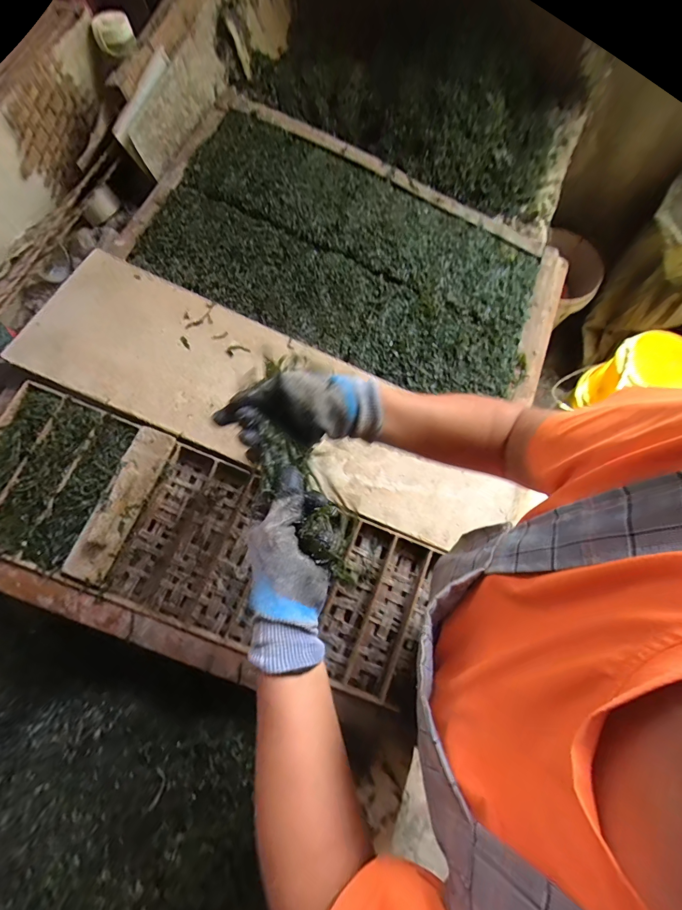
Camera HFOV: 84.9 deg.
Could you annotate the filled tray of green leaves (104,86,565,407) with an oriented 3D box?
[{"bbox_3d":[0.060,-0.386,0.727,0.817,0.048,0.457,21,76,-5],"label":"filled tray of green leaves"}]

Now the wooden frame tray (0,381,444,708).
[{"bbox_3d":[-0.196,0.138,0.535,0.691,0.060,0.269,23,74,-5],"label":"wooden frame tray"}]

